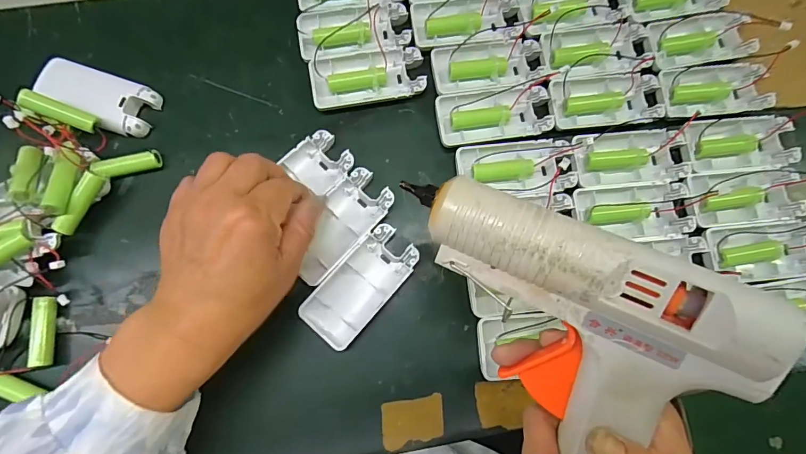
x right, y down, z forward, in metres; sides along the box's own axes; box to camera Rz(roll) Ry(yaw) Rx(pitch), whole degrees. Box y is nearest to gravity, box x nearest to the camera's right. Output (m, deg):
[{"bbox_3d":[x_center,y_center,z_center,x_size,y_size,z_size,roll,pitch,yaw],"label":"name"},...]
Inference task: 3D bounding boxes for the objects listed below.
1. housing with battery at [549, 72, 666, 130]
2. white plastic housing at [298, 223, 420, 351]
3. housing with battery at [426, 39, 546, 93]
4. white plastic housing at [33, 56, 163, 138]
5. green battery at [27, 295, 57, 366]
[{"bbox_3d":[0.172,-0.109,0.360,0.092,0.017,0.050,-4,77,-4],"label":"housing with battery"},{"bbox_3d":[-0.031,0.044,0.324,0.045,0.014,0.094,41,78,6],"label":"white plastic housing"},{"bbox_3d":[0.073,-0.137,0.363,0.094,0.017,0.042,-7,77,-5],"label":"housing with battery"},{"bbox_3d":[-0.250,-0.109,0.348,0.091,0.022,0.044,24,77,3],"label":"white plastic housing"},{"bbox_3d":[-0.264,0.077,0.311,0.012,0.011,0.050,-5,77,-4],"label":"green battery"}]

